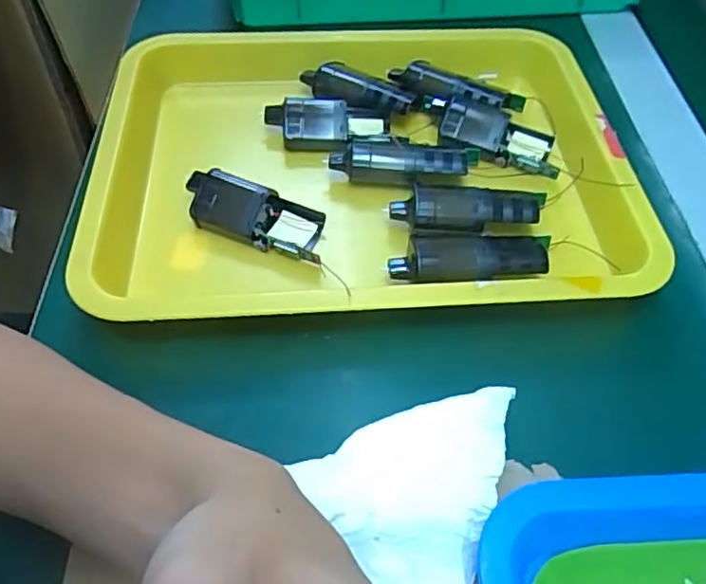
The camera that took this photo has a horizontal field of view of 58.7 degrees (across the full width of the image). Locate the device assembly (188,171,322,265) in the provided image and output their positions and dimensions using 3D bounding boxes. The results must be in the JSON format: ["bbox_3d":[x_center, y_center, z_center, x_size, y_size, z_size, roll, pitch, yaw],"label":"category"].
[{"bbox_3d":[-0.061,-0.047,0.387,0.093,0.022,0.037,17,54,10],"label":"device assembly"}]

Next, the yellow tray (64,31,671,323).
[{"bbox_3d":[0.001,-0.087,0.408,0.327,0.035,0.252,-2,53,-4],"label":"yellow tray"}]

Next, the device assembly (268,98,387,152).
[{"bbox_3d":[-0.018,-0.116,0.433,0.083,0.019,0.039,4,53,0],"label":"device assembly"}]

